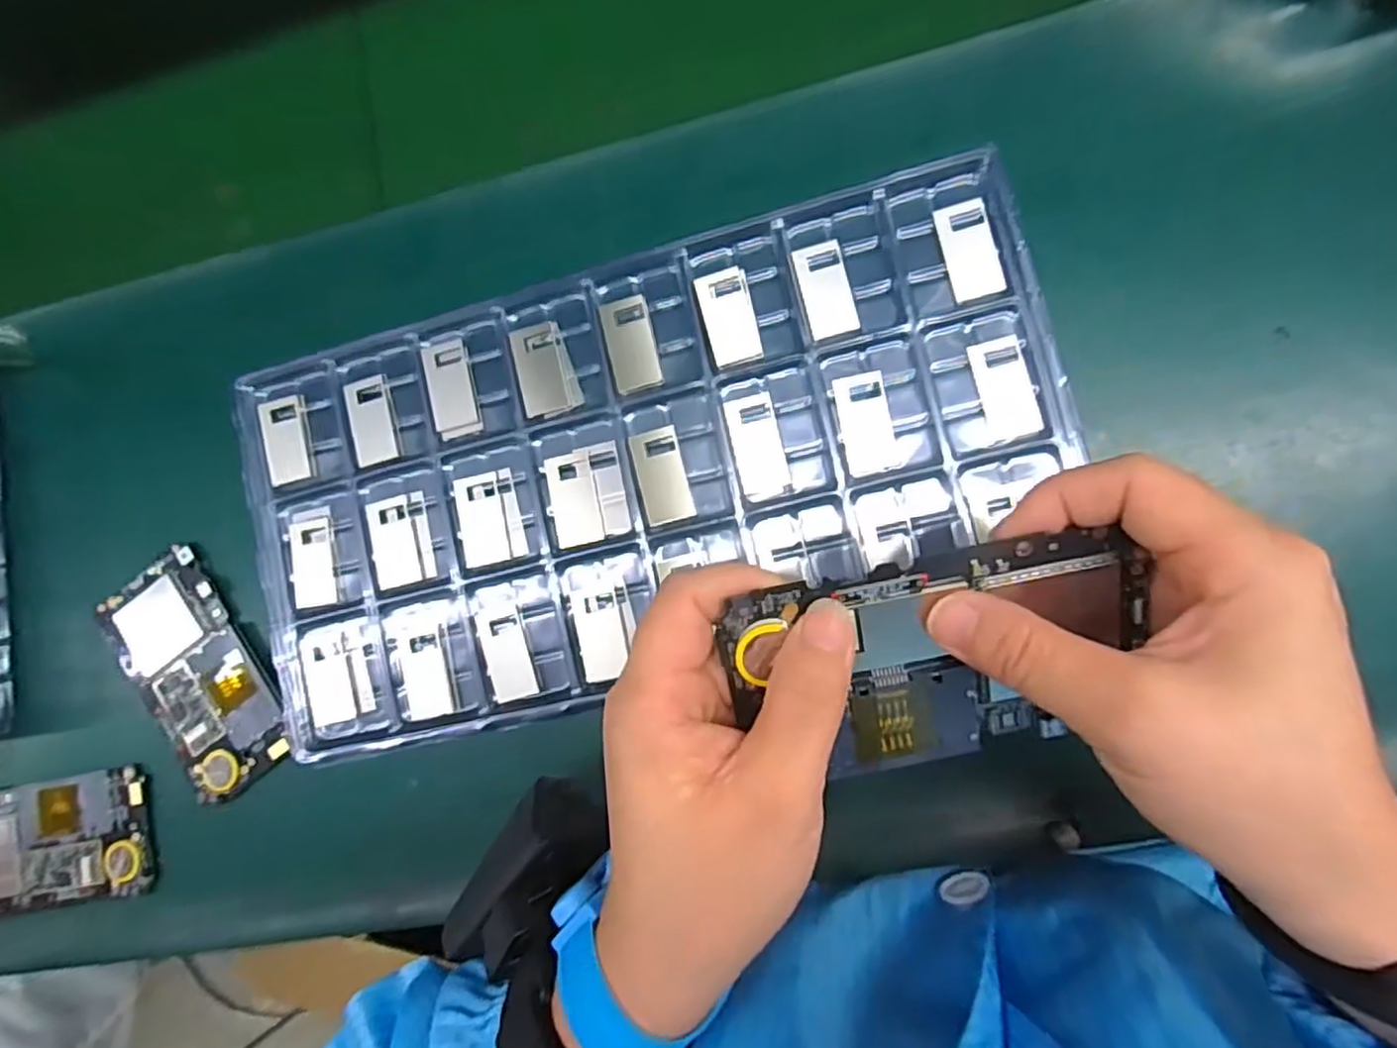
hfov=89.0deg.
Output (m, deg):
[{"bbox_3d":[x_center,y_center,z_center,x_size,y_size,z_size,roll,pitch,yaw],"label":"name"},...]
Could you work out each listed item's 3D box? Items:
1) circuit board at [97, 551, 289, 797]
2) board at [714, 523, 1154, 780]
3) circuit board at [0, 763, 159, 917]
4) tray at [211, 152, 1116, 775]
[{"bbox_3d":[-0.261,0.078,0.368,0.063,0.005,0.123,-37,83,5],"label":"circuit board"},{"bbox_3d":[0.072,0.042,0.210,0.121,0.006,0.066,-12,108,1],"label":"board"},{"bbox_3d":[-0.345,0.170,0.376,0.120,0.011,0.065,-11,85,7],"label":"circuit board"},{"bbox_3d":[-0.032,-0.031,0.333,0.384,0.011,0.190,-18,85,7],"label":"tray"}]

